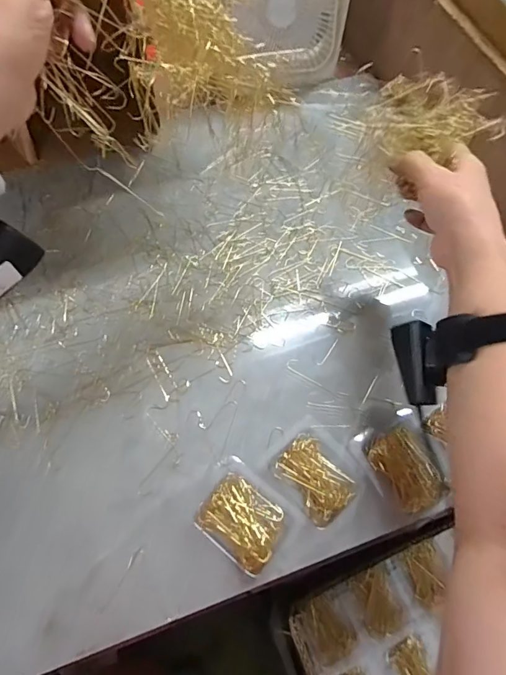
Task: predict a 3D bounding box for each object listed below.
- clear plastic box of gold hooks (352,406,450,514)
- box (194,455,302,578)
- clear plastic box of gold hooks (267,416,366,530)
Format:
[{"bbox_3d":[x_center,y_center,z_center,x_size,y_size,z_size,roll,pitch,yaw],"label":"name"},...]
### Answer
[{"bbox_3d":[0.139,0.116,0.403,0.063,0.018,0.087,-25,67,-13],"label":"clear plastic box of gold hooks"},{"bbox_3d":[-0.006,0.157,0.386,0.082,0.022,0.068,36,68,15],"label":"box"},{"bbox_3d":[0.058,0.122,0.402,0.066,0.019,0.084,-36,70,-18],"label":"clear plastic box of gold hooks"}]

